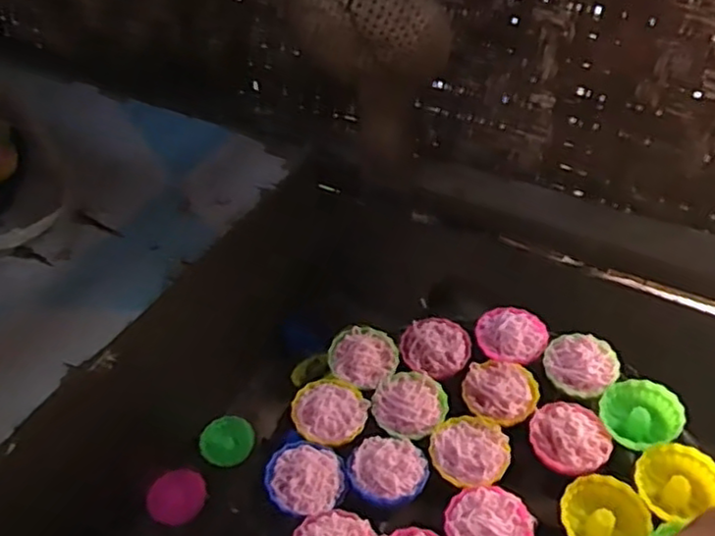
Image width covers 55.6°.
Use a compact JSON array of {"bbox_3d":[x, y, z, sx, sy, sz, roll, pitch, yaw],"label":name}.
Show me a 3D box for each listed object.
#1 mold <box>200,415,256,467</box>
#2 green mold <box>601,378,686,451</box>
[{"bbox_3d":[-0.150,0.200,0.789,0.055,0.019,0.060,-2,43,1],"label":"mold"},{"bbox_3d":[0.231,0.123,0.556,0.061,0.023,0.066,-2,43,1],"label":"green mold"}]

